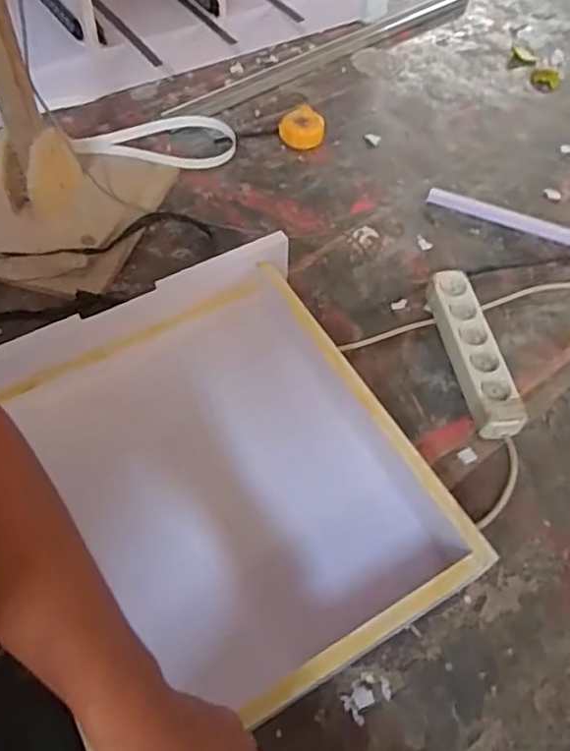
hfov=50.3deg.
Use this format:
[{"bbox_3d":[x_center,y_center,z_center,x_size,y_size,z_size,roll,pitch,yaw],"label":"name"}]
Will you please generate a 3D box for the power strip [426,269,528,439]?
[{"bbox_3d":[0.252,-0.032,0.826,0.061,0.048,0.258,-6,56,-7],"label":"power strip"}]

